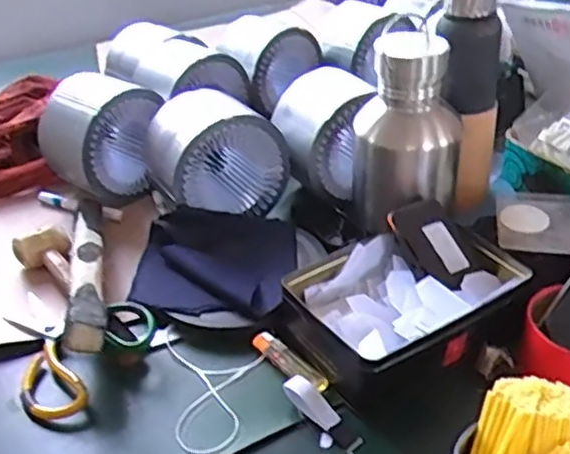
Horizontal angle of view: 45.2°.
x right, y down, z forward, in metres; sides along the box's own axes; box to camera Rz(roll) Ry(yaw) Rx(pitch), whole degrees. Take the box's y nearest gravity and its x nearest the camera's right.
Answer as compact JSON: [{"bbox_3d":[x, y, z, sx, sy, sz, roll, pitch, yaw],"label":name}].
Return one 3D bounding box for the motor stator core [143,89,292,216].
[{"bbox_3d":[-0.084,-0.090,0.847,0.156,0.126,0.105,-19,35,-20],"label":"motor stator core"}]

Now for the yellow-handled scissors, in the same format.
[{"bbox_3d":[-0.238,0.126,0.660,0.051,0.023,0.174,-22,36,-24],"label":"yellow-handled scissors"}]

